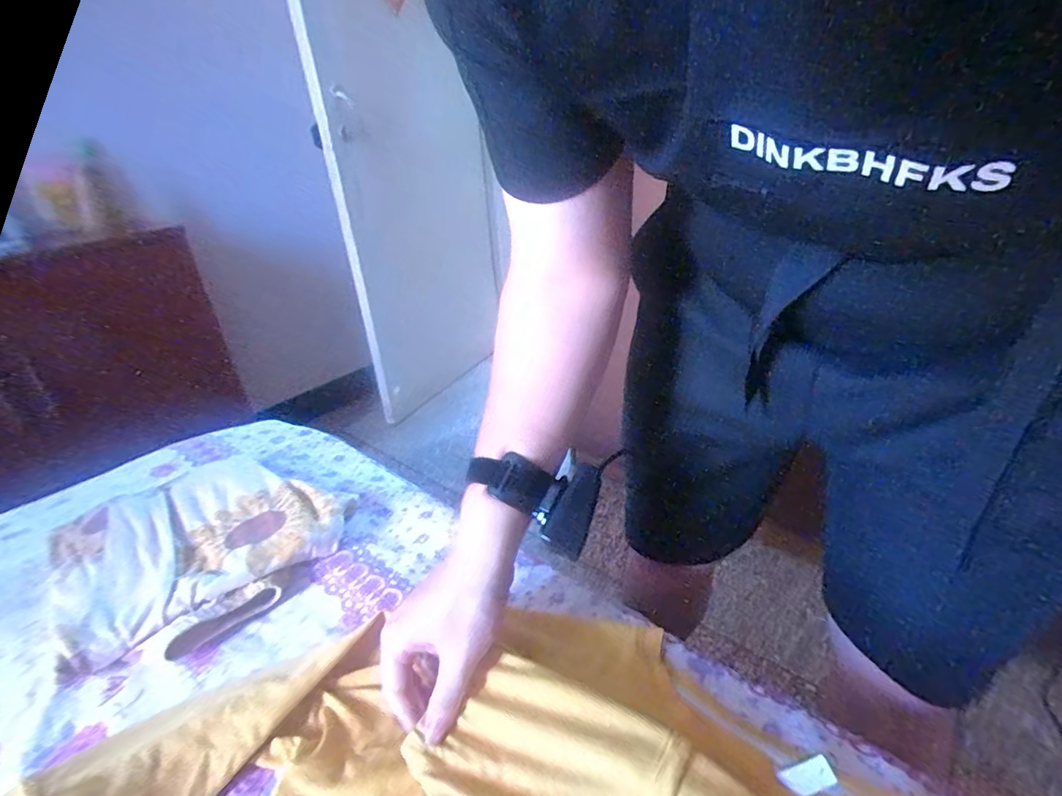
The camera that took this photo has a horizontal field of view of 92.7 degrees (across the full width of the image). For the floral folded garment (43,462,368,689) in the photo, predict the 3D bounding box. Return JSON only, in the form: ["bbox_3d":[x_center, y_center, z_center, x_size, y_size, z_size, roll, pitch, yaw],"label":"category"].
[{"bbox_3d":[-0.393,0.159,0.592,0.321,0.032,0.280,14,28,32],"label":"floral folded garment"}]

